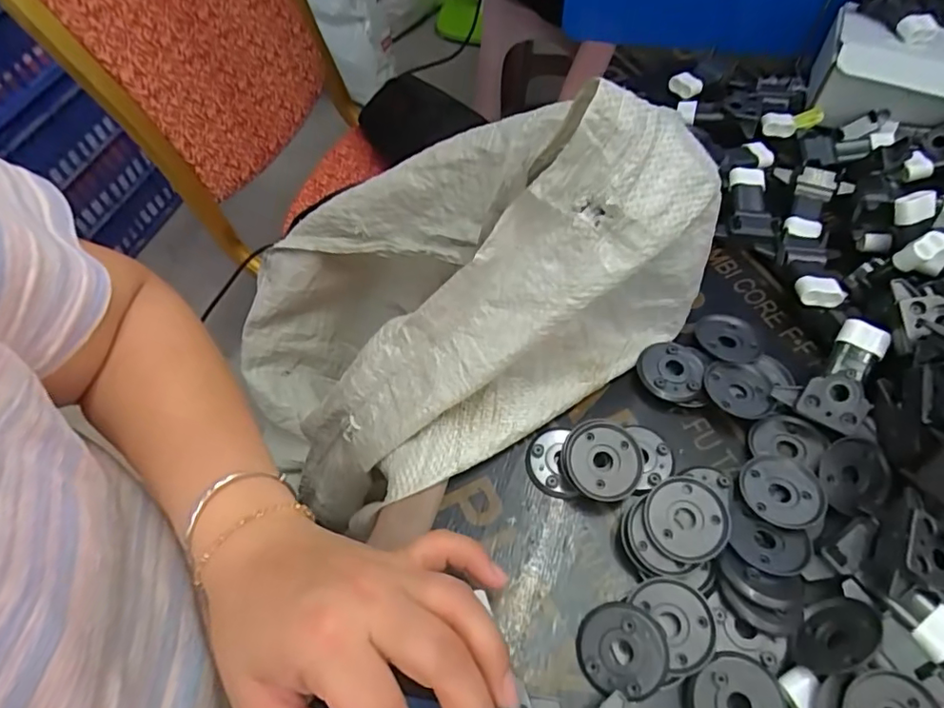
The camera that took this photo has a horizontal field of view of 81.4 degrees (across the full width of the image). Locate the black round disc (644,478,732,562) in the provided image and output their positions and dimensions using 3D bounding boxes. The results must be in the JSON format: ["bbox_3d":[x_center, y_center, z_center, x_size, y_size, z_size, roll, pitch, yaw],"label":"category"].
[{"bbox_3d":[0.113,0.087,0.290,0.041,0.006,0.042,-1,72,4],"label":"black round disc"}]

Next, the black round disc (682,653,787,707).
[{"bbox_3d":[0.123,0.162,0.253,0.043,0.010,0.041,-2,59,3],"label":"black round disc"}]

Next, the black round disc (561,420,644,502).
[{"bbox_3d":[0.074,0.060,0.309,0.044,0.006,0.043,0,72,0],"label":"black round disc"}]

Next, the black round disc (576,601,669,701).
[{"bbox_3d":[0.073,0.144,0.267,0.041,0.012,0.039,5,60,6],"label":"black round disc"}]

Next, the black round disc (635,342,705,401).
[{"bbox_3d":[0.126,0.010,0.347,0.037,0.011,0.039,-2,59,3],"label":"black round disc"}]

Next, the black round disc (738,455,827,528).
[{"bbox_3d":[0.169,0.075,0.302,0.043,0.011,0.039,11,60,10],"label":"black round disc"}]

